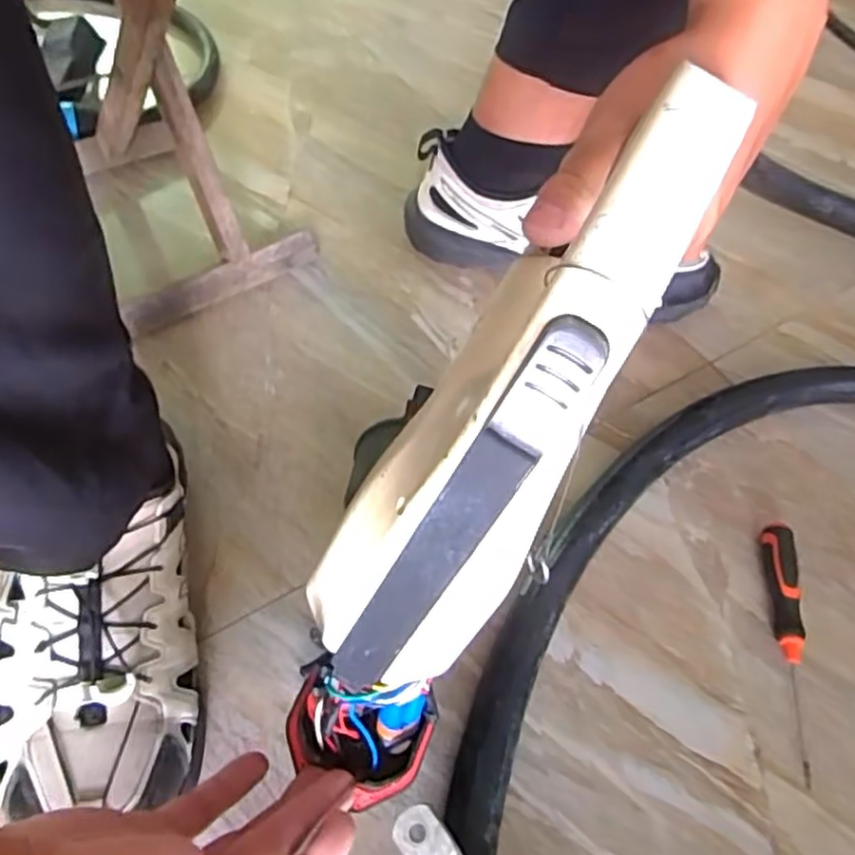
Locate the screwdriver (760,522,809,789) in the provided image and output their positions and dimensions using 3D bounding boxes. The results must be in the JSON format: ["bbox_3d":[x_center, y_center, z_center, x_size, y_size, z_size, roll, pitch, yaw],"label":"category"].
[{"bbox_3d":[0.234,0.135,0.465,0.016,0.019,0.166,9,53,1],"label":"screwdriver"}]

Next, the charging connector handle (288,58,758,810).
[{"bbox_3d":[0.012,0.031,0.275,0.067,0.323,0.077,37,28,20],"label":"charging connector handle"}]

